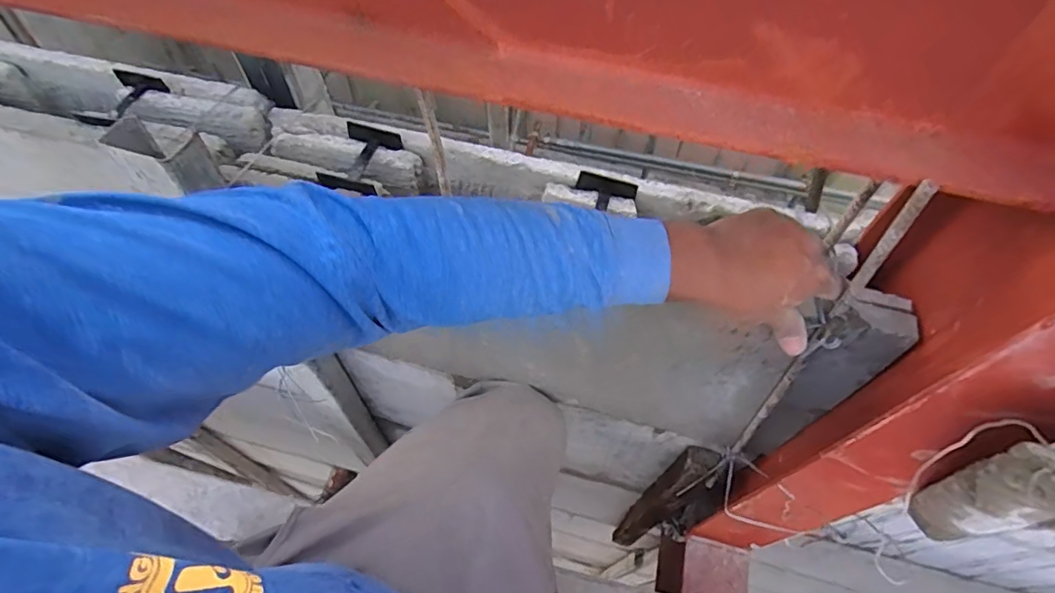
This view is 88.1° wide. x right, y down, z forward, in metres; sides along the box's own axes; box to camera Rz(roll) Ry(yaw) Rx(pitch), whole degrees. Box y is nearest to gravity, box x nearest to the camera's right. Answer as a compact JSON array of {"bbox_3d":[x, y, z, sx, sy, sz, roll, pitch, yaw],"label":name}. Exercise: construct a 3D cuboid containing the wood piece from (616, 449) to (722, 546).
[{"bbox_3d":[0.240,0.403,1.035,0.056,0.600,0.057,1,58,-1],"label":"wood piece"}]

